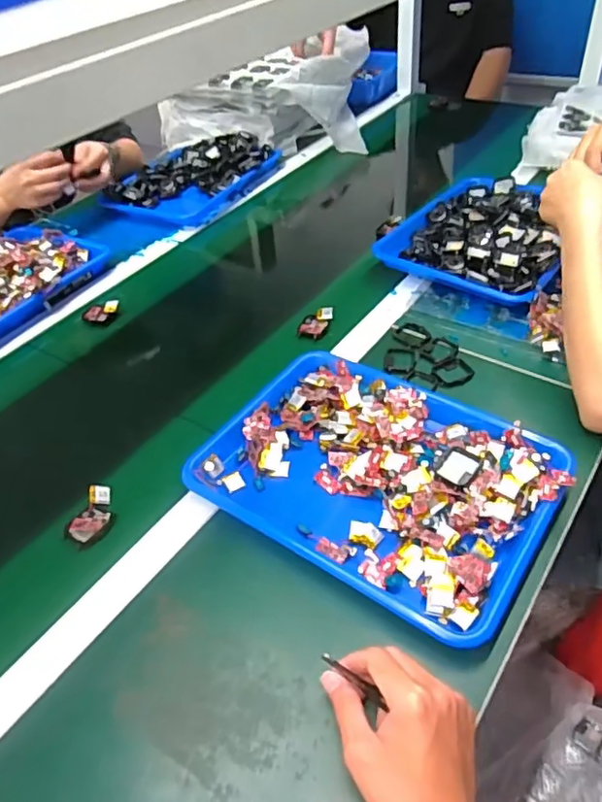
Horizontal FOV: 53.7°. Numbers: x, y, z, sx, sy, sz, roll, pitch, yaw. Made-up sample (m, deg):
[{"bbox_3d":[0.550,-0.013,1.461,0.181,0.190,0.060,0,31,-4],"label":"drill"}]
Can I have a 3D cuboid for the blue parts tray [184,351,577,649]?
[{"bbox_3d":[0.081,0.068,0.608,0.331,0.033,0.249,23,51,29],"label":"blue parts tray"}]

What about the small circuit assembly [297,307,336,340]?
[{"bbox_3d":[0.020,-0.109,0.821,0.039,0.022,0.049,14,47,22],"label":"small circuit assembly"}]

